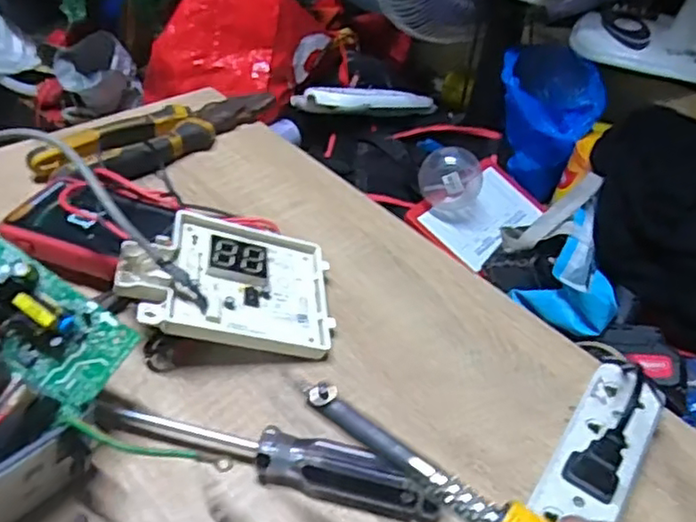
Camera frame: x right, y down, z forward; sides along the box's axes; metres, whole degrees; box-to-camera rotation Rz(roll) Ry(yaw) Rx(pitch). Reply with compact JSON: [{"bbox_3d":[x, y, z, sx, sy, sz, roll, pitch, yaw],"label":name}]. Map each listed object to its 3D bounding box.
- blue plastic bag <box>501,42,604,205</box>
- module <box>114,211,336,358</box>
[{"bbox_3d":[0.337,-0.242,1.097,0.165,0.186,0.146,32,47,25],"label":"blue plastic bag"},{"bbox_3d":[-0.078,0.011,0.421,0.136,0.013,0.094,12,48,-24],"label":"module"}]

